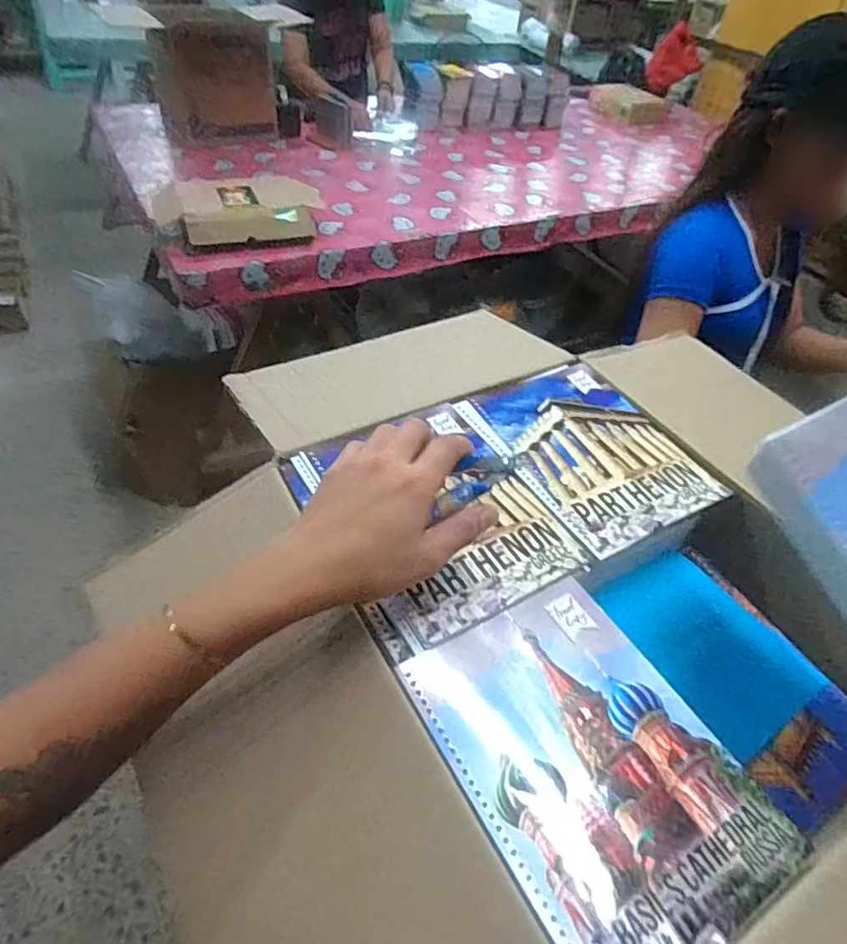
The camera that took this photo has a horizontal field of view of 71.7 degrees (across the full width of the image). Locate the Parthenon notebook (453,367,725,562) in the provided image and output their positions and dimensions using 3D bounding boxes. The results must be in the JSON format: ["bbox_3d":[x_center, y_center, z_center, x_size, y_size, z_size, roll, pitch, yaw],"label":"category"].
[{"bbox_3d":[0.143,-0.024,0.519,0.151,0.007,0.200,-20,52,-25],"label":"Parthenon notebook"}]

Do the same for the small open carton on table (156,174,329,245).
[{"bbox_3d":[-0.441,-0.622,1.413,0.396,0.099,0.237,-7,47,-13],"label":"small open carton on table"}]

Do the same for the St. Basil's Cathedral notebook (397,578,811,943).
[{"bbox_3d":[0.096,0.162,0.338,0.144,0.006,0.194,-20,51,-24],"label":"St. Basil's Cathedral notebook"}]

